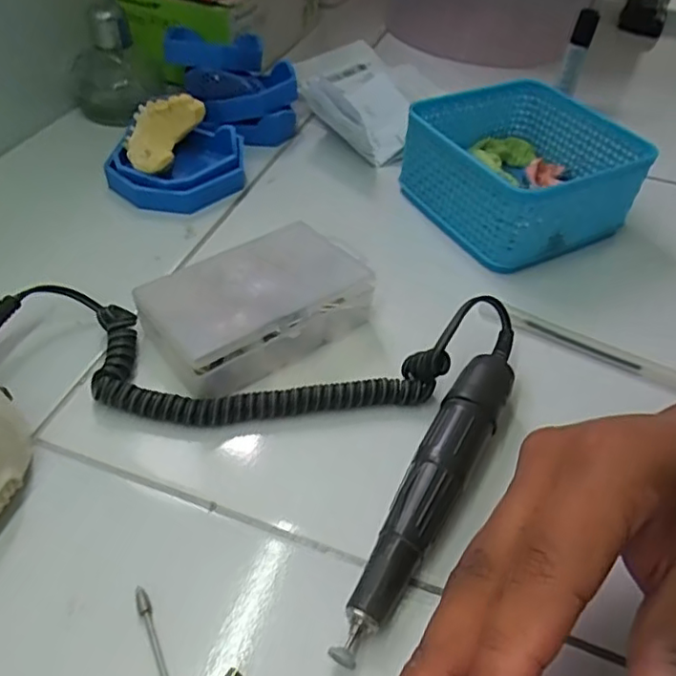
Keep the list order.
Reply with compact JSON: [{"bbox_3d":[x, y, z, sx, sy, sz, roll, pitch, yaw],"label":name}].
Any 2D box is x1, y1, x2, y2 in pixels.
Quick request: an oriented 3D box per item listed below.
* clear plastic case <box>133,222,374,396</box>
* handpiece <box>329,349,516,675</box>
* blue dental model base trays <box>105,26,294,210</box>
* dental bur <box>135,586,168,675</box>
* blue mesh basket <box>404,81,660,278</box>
[{"bbox_3d":[-0.044,-0.019,0.339,0.120,0.036,0.075,-26,55,-27],"label":"clear plastic case"},{"bbox_3d":[0.042,0.068,0.268,0.026,0.029,0.156,24,49,15],"label":"handpiece"},{"bbox_3d":[-0.097,-0.172,0.463,0.107,0.059,0.180,12,47,5],"label":"blue dental model base trays"},{"bbox_3d":[-0.071,0.117,0.231,0.005,0.004,0.045,-16,51,-20],"label":"dental bur"},{"bbox_3d":[0.130,-0.121,0.437,0.131,0.066,0.133,-21,53,-24],"label":"blue mesh basket"}]

